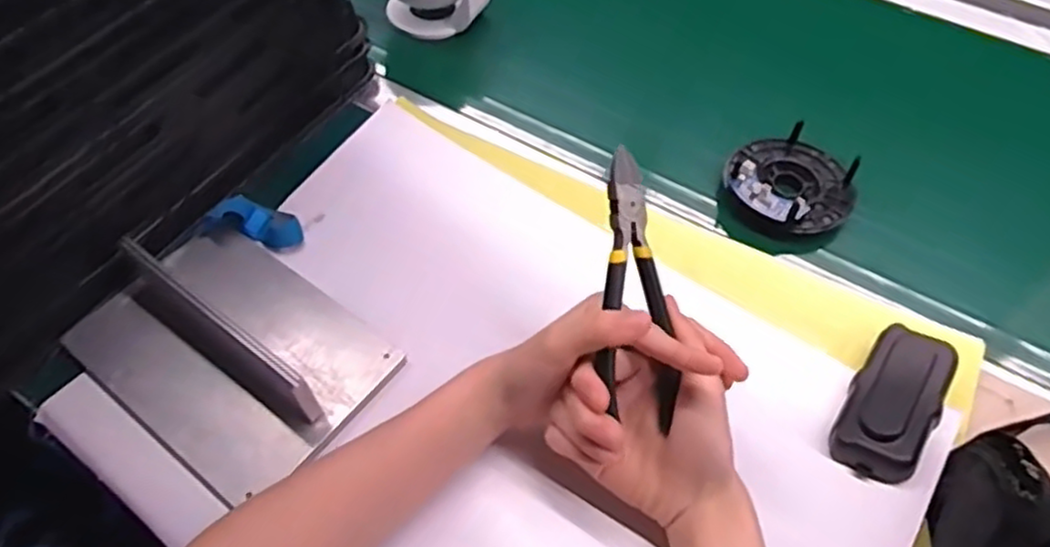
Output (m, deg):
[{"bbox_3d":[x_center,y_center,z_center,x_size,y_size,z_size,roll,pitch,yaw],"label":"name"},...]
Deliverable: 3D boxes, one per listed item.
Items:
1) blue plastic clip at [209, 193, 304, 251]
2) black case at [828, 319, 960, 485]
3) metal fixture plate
[{"bbox_3d":[-0.203,-0.040,0.538,0.066,0.019,0.035,26,55,-8],"label":"blue plastic clip"},{"bbox_3d":[0.239,0.082,0.454,0.050,0.030,0.101,28,58,18],"label":"black case"},{"bbox_3d":[-0.204,0.040,0.471,0.206,0.054,0.143,33,60,20],"label":"metal fixture plate"}]

